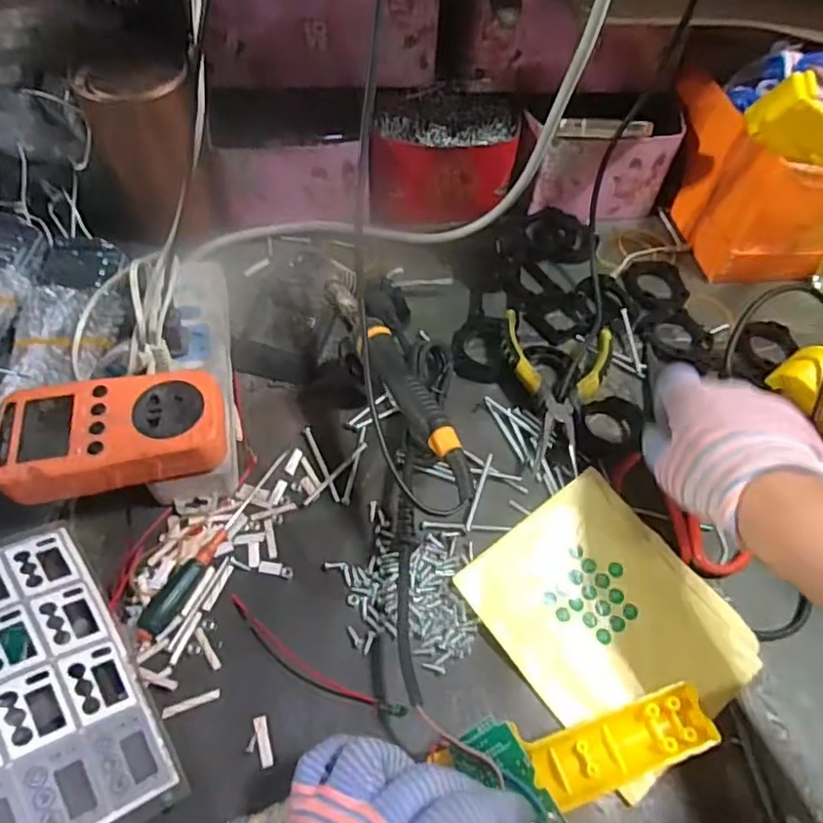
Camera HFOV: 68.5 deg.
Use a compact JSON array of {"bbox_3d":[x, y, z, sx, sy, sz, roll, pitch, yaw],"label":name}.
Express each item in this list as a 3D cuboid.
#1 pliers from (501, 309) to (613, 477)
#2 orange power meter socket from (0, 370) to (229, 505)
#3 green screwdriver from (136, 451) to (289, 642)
[{"bbox_3d":[0.107,-0.016,0.463,0.086,0.027,0.135,12,56,4],"label":"pliers"},{"bbox_3d":[-0.182,0.012,0.371,0.130,0.030,0.065,-9,58,-11],"label":"orange power meter socket"},{"bbox_3d":[-0.126,0.079,0.388,0.015,0.011,0.142,25,58,12],"label":"green screwdriver"}]

